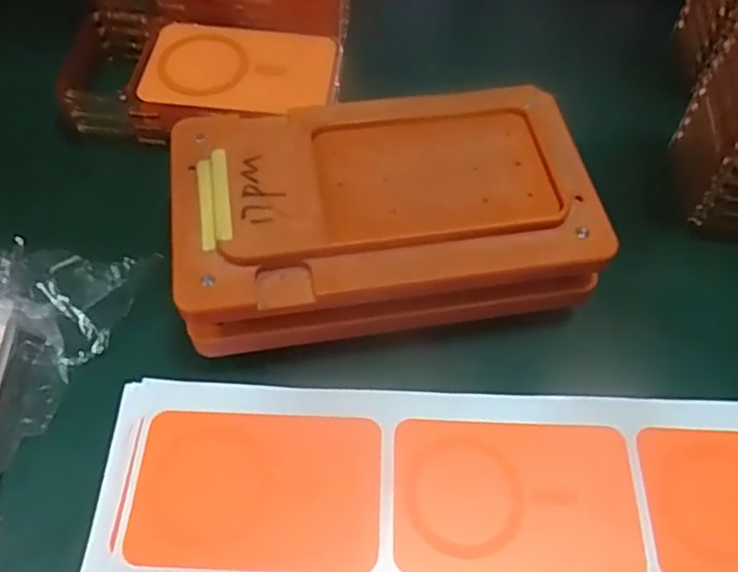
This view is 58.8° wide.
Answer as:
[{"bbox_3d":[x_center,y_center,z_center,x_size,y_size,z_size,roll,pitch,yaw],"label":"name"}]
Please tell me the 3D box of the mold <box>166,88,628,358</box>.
[{"bbox_3d":[0.006,-0.028,0.333,0.194,0.066,0.121,-7,60,-5],"label":"mold"}]

